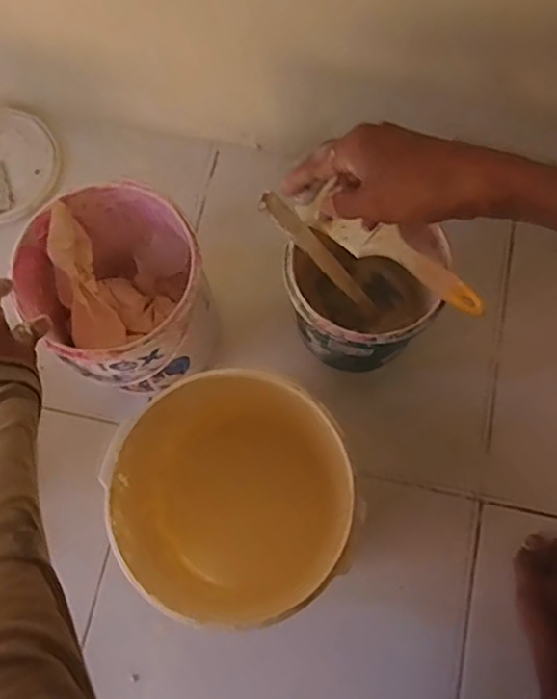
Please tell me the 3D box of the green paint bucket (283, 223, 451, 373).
[{"bbox_3d":[0.088,-0.052,0.672,0.154,0.181,0.141,0,74,1],"label":"green paint bucket"}]

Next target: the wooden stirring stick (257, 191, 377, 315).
[{"bbox_3d":[0.048,-0.095,0.619,0.015,0.214,0.024,10,72,40],"label":"wooden stirring stick"}]

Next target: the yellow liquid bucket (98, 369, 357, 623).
[{"bbox_3d":[-0.046,0.139,0.596,0.192,0.196,0.230,-25,76,-6],"label":"yellow liquid bucket"}]

